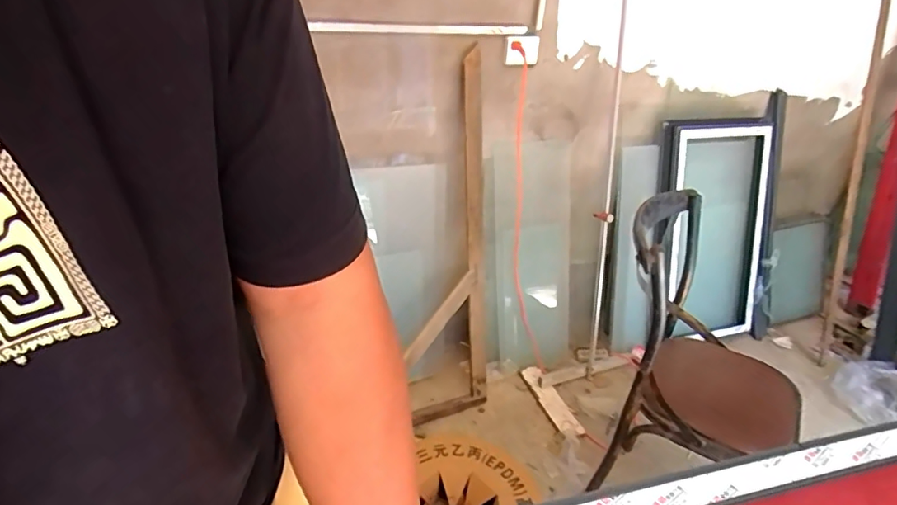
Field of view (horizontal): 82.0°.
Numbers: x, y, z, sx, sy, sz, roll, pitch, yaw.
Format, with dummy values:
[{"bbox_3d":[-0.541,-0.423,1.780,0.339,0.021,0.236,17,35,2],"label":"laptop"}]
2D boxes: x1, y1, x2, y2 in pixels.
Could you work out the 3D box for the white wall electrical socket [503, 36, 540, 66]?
[{"bbox_3d":[0.226,-0.624,1.601,0.106,0.085,0.026,6,28,3],"label":"white wall electrical socket"}]

